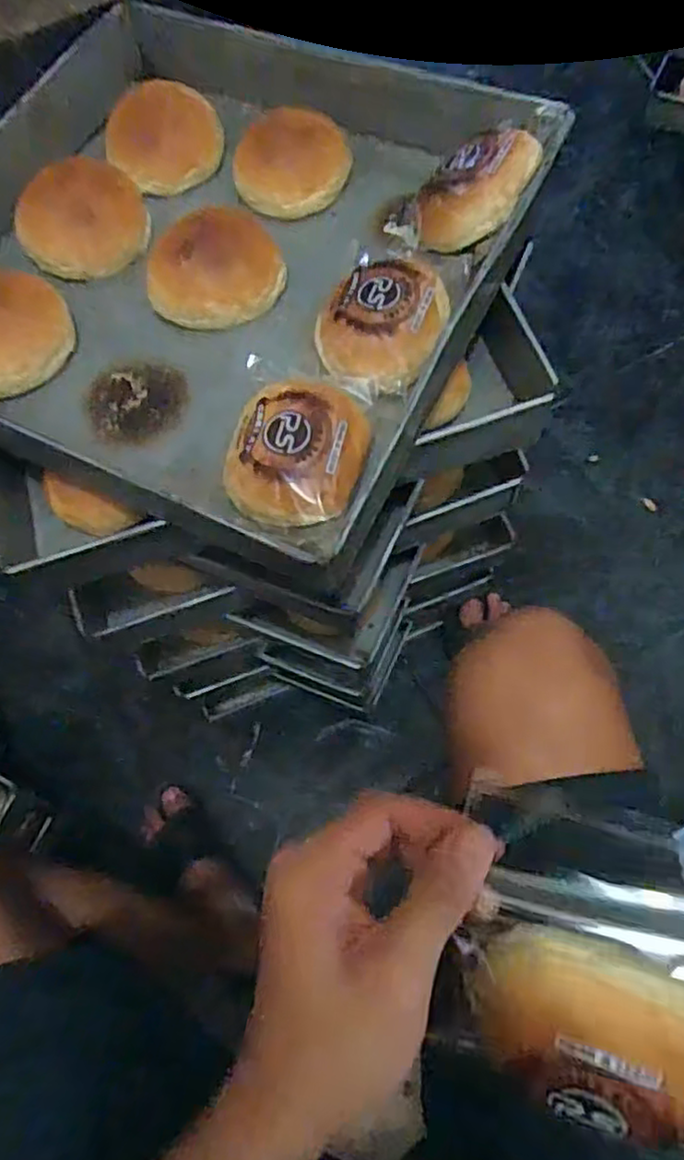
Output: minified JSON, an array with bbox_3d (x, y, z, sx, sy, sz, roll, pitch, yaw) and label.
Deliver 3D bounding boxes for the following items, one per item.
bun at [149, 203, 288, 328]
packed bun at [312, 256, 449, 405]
[{"bbox_3d":[-0.096,-0.232,0.506,0.104,0.036,0.084,-11,68,0],"label":"bun"},{"bbox_3d":[0.024,-0.175,0.471,0.091,0.038,0.099,9,69,8],"label":"packed bun"}]

